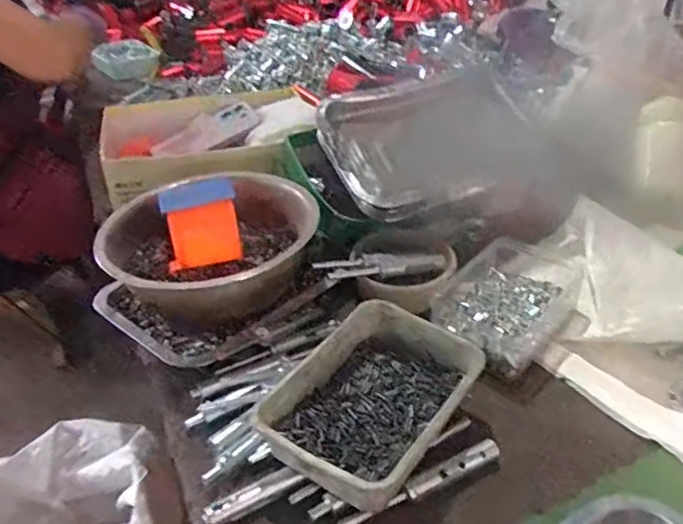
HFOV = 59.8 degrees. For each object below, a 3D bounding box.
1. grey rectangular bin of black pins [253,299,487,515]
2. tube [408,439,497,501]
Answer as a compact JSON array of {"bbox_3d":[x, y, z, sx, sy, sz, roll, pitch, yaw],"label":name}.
[{"bbox_3d":[0.026,0.115,0.494,0.132,0.056,0.185,23,42,32],"label":"grey rectangular bin of black pins"},{"bbox_3d":[0.088,0.164,0.469,0.083,0.012,0.015,-18,37,-20],"label":"tube"}]

